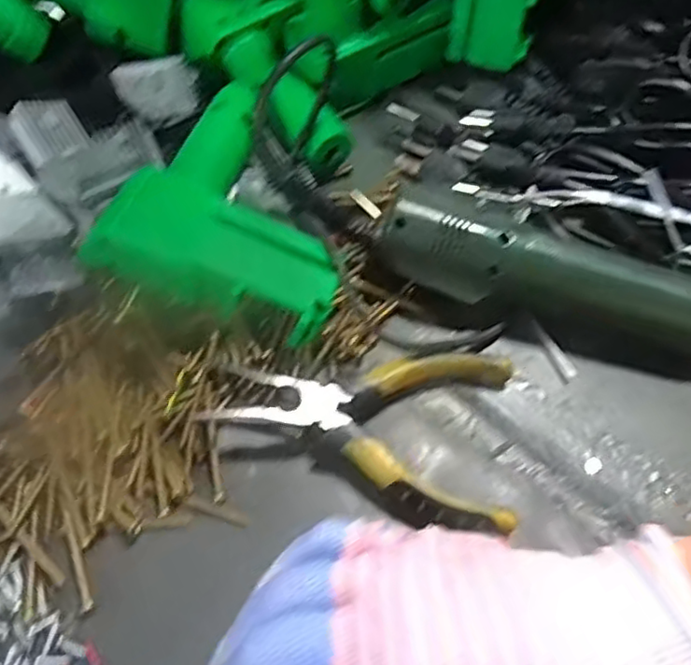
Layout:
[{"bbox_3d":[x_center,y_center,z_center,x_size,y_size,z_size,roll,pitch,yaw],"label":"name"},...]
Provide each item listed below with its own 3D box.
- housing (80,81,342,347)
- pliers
[{"bbox_3d":[-0.052,-0.048,0.328,0.111,0.052,0.101,21,61,11],"label":"housing"},{"bbox_3d":[0.010,0.042,0.317,0.139,0.024,0.086,8,59,3],"label":"pliers"}]

